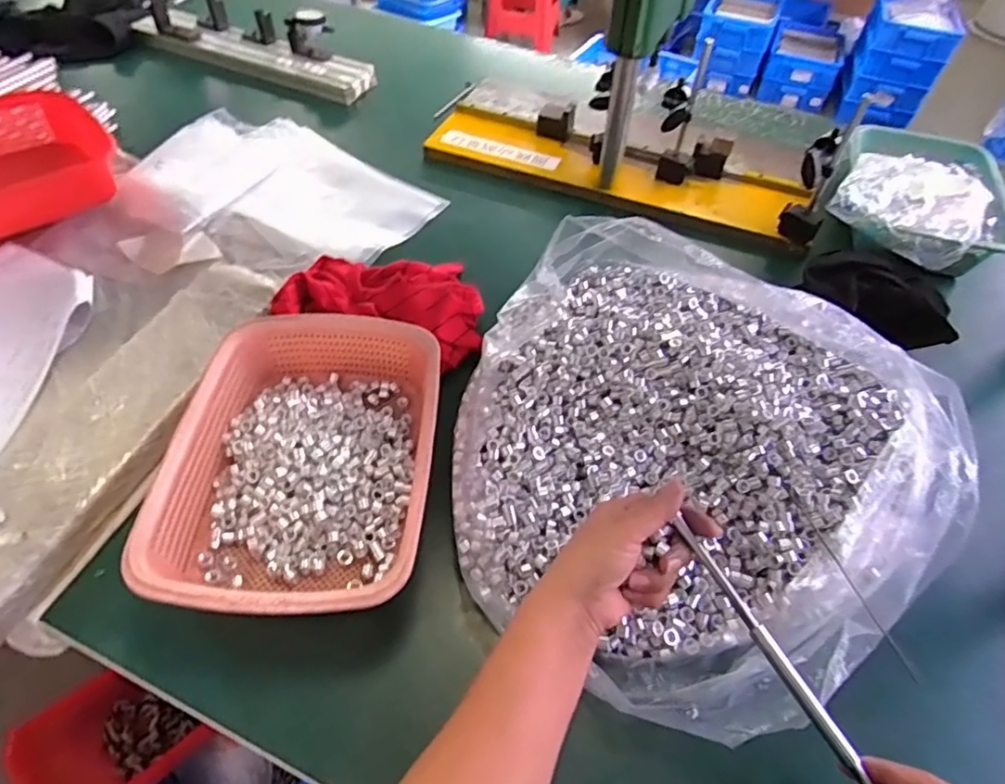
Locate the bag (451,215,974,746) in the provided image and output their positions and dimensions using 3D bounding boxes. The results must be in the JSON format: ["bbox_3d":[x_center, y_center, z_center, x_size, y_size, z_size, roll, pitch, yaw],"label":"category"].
[{"bbox_3d":[0.175,0.029,0.525,0.414,0.150,0.448,9,51,2],"label":"bag"}]

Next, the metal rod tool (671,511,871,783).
[{"bbox_3d":[0.185,0.175,0.410,0.011,0.009,0.190,-25,71,-23],"label":"metal rod tool"}]

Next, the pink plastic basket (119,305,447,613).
[{"bbox_3d":[-0.175,0.059,0.539,0.218,0.071,0.300,3,51,-2],"label":"pink plastic basket"}]

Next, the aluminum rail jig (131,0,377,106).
[{"bbox_3d":[-0.464,-0.643,1.072,0.481,0.097,0.109,22,53,12],"label":"aluminum rail jig"}]

